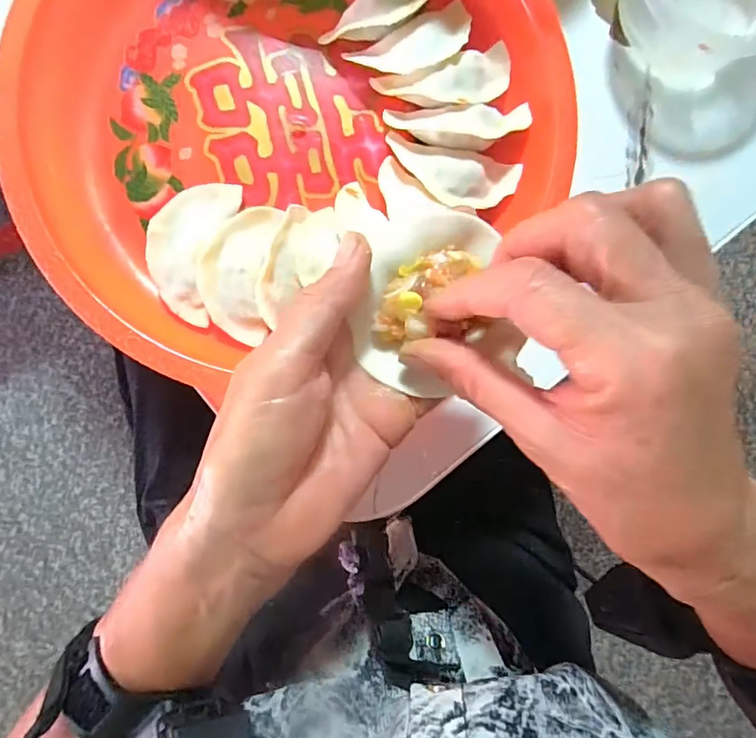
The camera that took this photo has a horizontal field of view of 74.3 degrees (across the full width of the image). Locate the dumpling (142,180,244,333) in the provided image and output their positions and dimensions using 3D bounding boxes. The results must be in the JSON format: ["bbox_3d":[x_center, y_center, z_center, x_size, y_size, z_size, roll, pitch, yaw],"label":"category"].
[{"bbox_3d":[-0.102,-0.067,0.271,0.035,0.019,0.078,15,87,-3],"label":"dumpling"}]

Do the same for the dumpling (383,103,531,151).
[{"bbox_3d":[0.046,-0.136,0.280,0.081,0.020,0.027,-3,88,-4],"label":"dumpling"}]

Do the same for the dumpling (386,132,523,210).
[{"bbox_3d":[0.041,-0.108,0.280,0.076,0.017,0.036,13,87,-3],"label":"dumpling"}]

